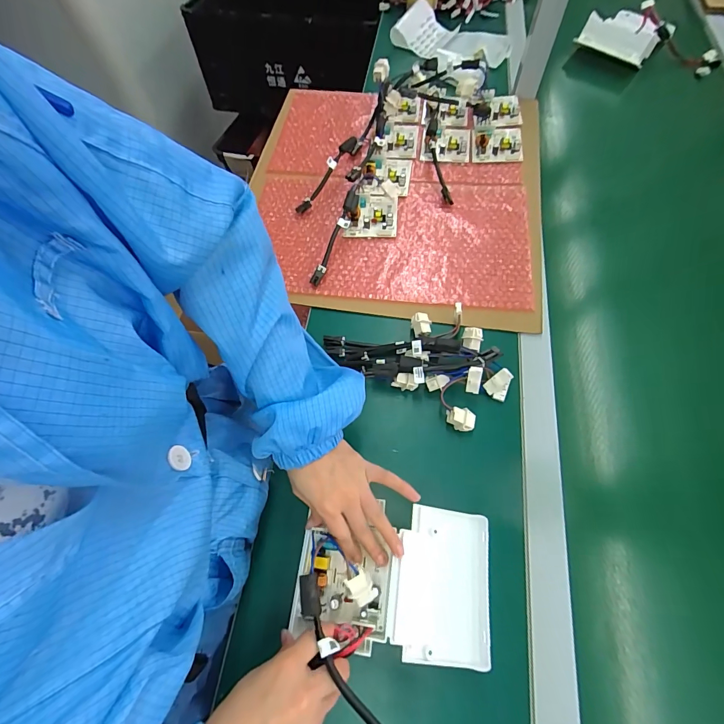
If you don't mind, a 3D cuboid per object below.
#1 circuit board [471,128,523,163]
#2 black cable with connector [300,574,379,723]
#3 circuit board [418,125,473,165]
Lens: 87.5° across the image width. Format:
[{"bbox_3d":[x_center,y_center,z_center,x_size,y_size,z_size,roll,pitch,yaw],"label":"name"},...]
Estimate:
[{"bbox_3d":[0.245,-0.398,0.686,0.091,0.014,0.090,3,65,5],"label":"circuit board"},{"bbox_3d":[-0.011,0.241,0.295,0.025,0.010,0.151,-32,59,-12],"label":"black cable with connector"},{"bbox_3d":[0.152,-0.399,0.684,0.088,0.015,0.094,7,65,7],"label":"circuit board"}]

